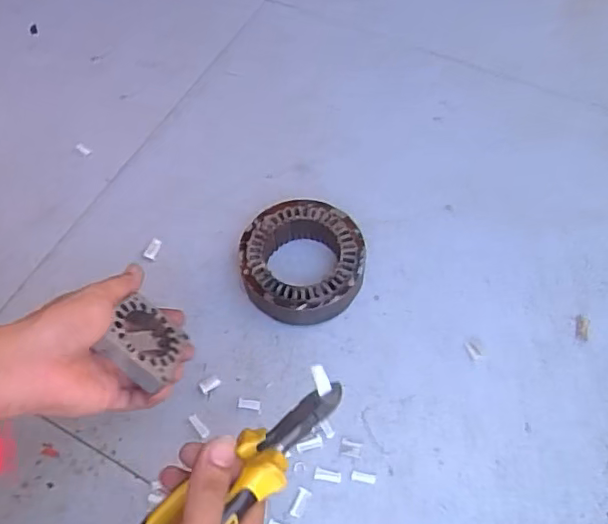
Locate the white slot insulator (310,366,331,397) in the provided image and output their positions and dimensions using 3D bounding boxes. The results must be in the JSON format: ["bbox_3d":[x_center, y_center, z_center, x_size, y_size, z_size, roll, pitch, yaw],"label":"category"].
[{"bbox_3d":[0.011,0.076,0.371,0.008,0.004,0.020,-21,88,-8],"label":"white slot insulator"}]

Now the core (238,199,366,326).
[{"bbox_3d":[-0.001,0.000,0.568,0.117,0.045,0.116,-1,62,3],"label":"core"}]

